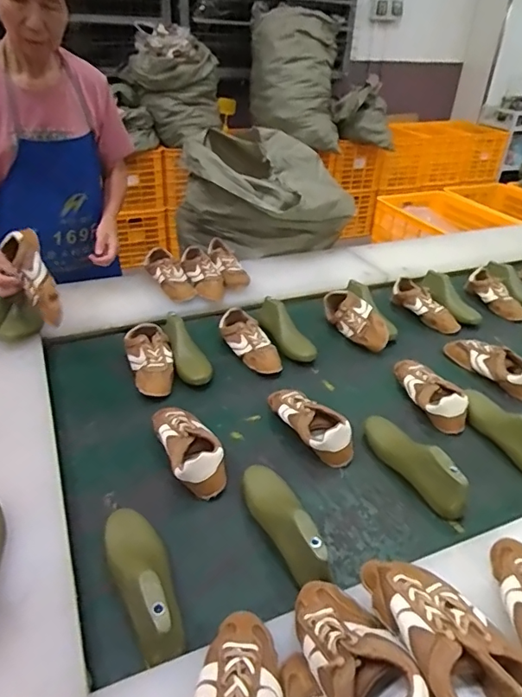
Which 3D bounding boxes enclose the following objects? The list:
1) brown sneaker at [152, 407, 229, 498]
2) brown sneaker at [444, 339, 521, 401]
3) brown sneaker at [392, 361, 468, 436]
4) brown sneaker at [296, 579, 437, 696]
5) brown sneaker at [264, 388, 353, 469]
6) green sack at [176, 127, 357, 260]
[{"bbox_3d":[-0.135,0.172,0.924,0.092,0.072,0.228,-14,37,-21],"label":"brown sneaker"},{"bbox_3d":[0.552,0.029,1.192,0.089,0.073,0.229,-15,38,-23],"label":"brown sneaker"},{"bbox_3d":[0.368,0.088,1.097,0.092,0.067,0.223,-6,35,-11],"label":"brown sneaker"},{"bbox_3d":[0.104,0.339,0.553,0.094,0.082,0.239,-11,19,-19],"label":"brown sneaker"},{"bbox_3d":[0.094,0.142,0.992,0.085,0.079,0.225,-18,39,-26],"label":"brown sneaker"},{"bbox_3d":[0.002,-0.540,1.738,0.570,0.300,0.531,0,34,-2],"label":"green sack"}]

